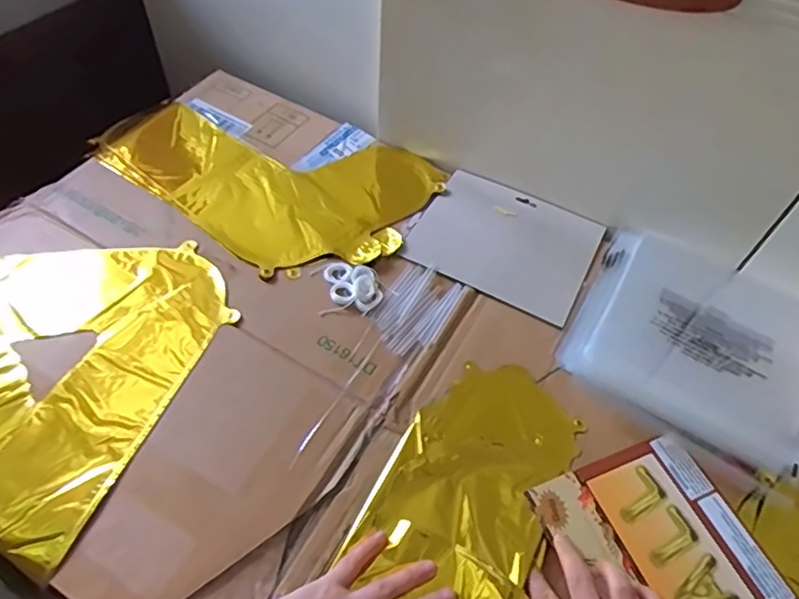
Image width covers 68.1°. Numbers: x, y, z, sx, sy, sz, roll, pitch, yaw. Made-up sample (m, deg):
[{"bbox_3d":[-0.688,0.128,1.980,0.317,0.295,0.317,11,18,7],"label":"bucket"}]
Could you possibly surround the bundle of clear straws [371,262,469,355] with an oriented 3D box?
[{"bbox_3d":[0.018,0.009,0.604,0.070,0.005,0.105,28,58,16],"label":"bundle of clear straws"}]

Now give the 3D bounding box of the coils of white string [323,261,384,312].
[{"bbox_3d":[-0.048,-0.016,0.610,0.048,0.012,0.066,-15,57,-13],"label":"coils of white string"}]

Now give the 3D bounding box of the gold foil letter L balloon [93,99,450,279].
[{"bbox_3d":[-0.162,-0.164,0.730,0.395,0.029,0.251,33,59,18],"label":"gold foil letter L balloon"}]

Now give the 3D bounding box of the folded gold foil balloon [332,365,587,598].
[{"bbox_3d":[0.063,0.161,0.508,0.143,0.018,0.237,25,57,14],"label":"folded gold foil balloon"}]

